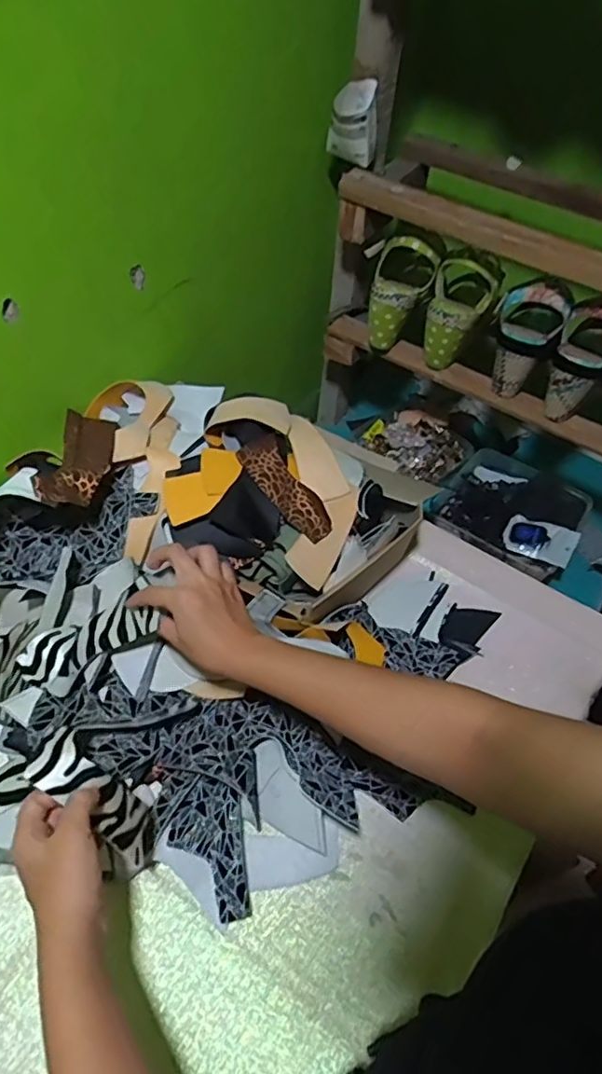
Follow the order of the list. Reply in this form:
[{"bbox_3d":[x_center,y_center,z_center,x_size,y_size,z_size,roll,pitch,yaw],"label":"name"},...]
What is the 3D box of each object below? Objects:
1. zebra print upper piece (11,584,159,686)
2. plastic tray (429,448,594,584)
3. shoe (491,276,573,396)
[{"bbox_3d":[-0.207,0.096,0.571,0.154,0.031,0.051,-24,56,6],"label":"zebra print upper piece"},{"bbox_3d":[0.322,-0.041,0.931,0.207,0.065,0.195,28,54,16],"label":"plastic tray"},{"bbox_3d":[0.278,-0.249,0.757,0.084,0.127,0.079,23,53,12],"label":"shoe"}]

